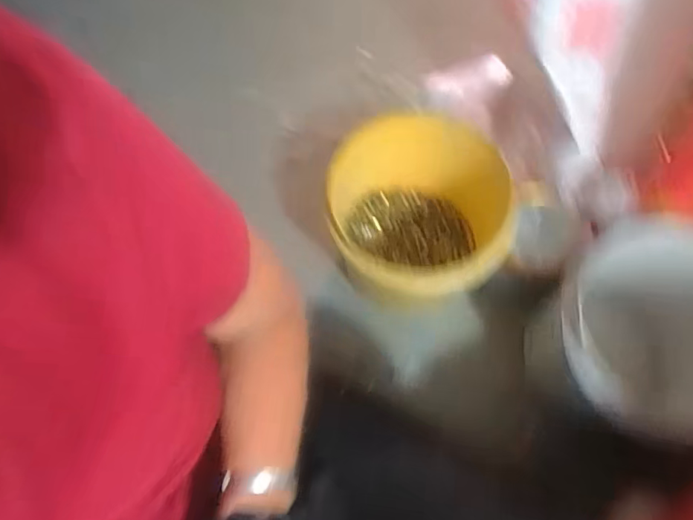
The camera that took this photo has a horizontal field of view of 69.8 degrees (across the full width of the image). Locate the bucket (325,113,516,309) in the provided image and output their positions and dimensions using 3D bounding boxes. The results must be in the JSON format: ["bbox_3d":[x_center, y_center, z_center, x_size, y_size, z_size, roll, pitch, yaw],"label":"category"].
[{"bbox_3d":[0.104,-0.059,0.815,0.226,0.229,0.283,-7,70,-2],"label":"bucket"}]

